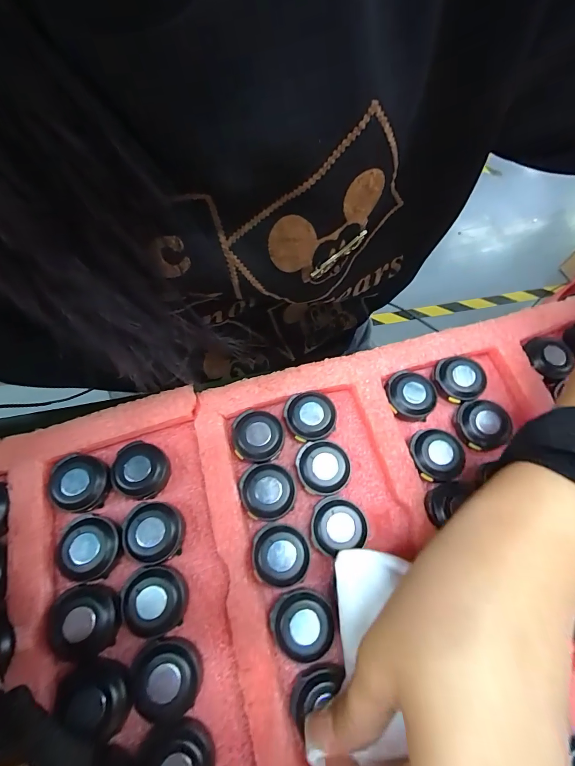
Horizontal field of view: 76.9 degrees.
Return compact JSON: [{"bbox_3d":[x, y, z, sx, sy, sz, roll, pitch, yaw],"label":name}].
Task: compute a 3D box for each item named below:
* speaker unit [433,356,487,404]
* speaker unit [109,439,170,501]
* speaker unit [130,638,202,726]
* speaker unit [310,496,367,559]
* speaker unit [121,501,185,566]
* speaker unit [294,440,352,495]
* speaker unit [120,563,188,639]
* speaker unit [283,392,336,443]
[{"bbox_3d":[0.107,-0.002,0.226,0.030,0.013,0.028,0,64,-1],"label":"speaker unit"},{"bbox_3d":[-0.080,0.048,0.198,0.029,0.012,0.028,21,66,9],"label":"speaker unit"},{"bbox_3d":[-0.054,0.132,0.162,0.030,0.012,0.026,32,68,13],"label":"speaker unit"},{"bbox_3d":[0.026,0.074,0.191,0.027,0.013,0.026,0,64,-1],"label":"speaker unit"},{"bbox_3d":[-0.069,0.077,0.186,0.030,0.012,0.029,0,64,-1],"label":"speaker unit"},{"bbox_3d":[0.020,0.047,0.202,0.027,0.012,0.029,-16,66,-9],"label":"speaker unit"},{"bbox_3d":[-0.063,0.104,0.175,0.030,0.012,0.028,1,68,-2],"label":"speaker unit"},{"bbox_3d":[0.013,0.020,0.214,0.028,0.011,0.028,0,64,-1],"label":"speaker unit"}]

